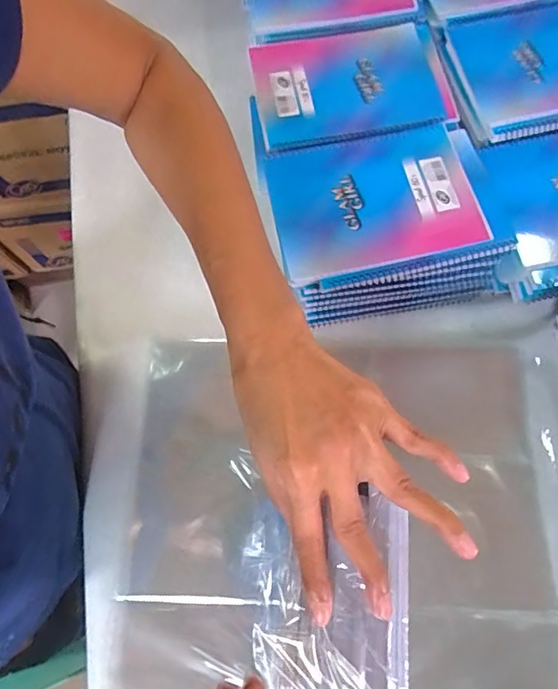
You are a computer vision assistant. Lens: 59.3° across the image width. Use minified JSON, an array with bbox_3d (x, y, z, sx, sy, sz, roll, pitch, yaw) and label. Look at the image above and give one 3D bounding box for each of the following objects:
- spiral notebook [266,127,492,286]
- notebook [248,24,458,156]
[{"bbox_3d":[0.095,-0.146,0.495,0.198,0.009,0.149,-10,70,-2],"label":"spiral notebook"},{"bbox_3d":[0.080,-0.291,0.552,0.205,0.014,0.149,-9,71,-2],"label":"notebook"}]

